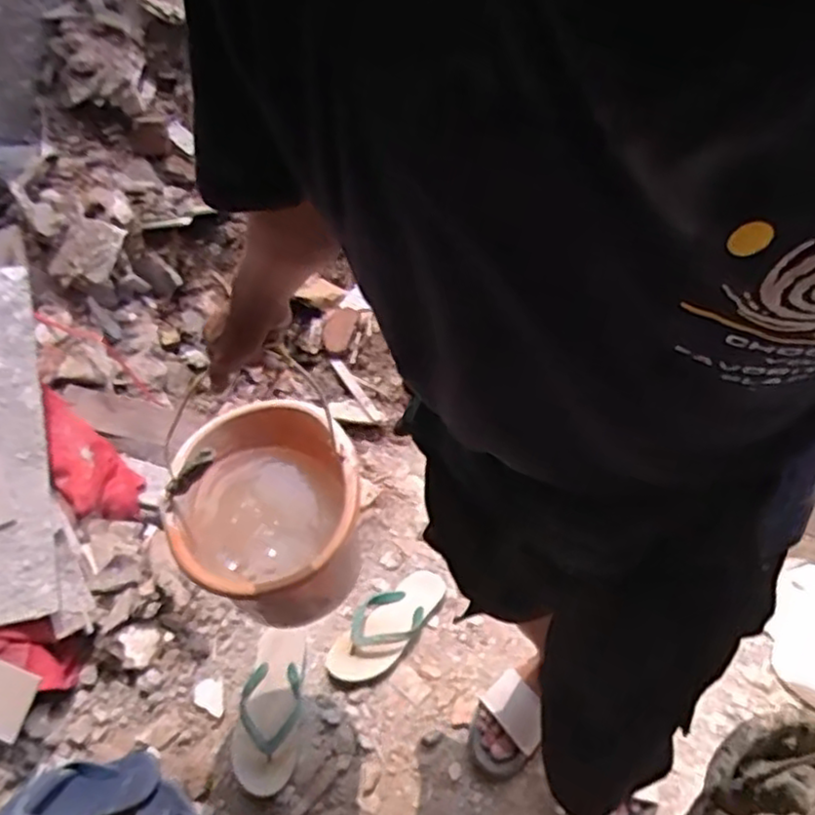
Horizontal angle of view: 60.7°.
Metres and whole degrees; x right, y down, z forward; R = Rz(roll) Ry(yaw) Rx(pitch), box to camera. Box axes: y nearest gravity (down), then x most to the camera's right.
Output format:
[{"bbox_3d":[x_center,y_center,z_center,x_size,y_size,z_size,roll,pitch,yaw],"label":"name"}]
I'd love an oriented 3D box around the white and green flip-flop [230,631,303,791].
[{"bbox_3d":[-0.230,0.501,1.167,0.098,0.047,0.252,-3,47,5],"label":"white and green flip-flop"}]

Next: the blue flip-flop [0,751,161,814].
[{"bbox_3d":[-0.526,0.616,1.105,0.253,0.038,0.111,-19,47,-11],"label":"blue flip-flop"}]

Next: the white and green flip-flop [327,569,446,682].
[{"bbox_3d":[-0.038,0.389,1.266,0.107,0.030,0.251,23,54,26],"label":"white and green flip-flop"}]

